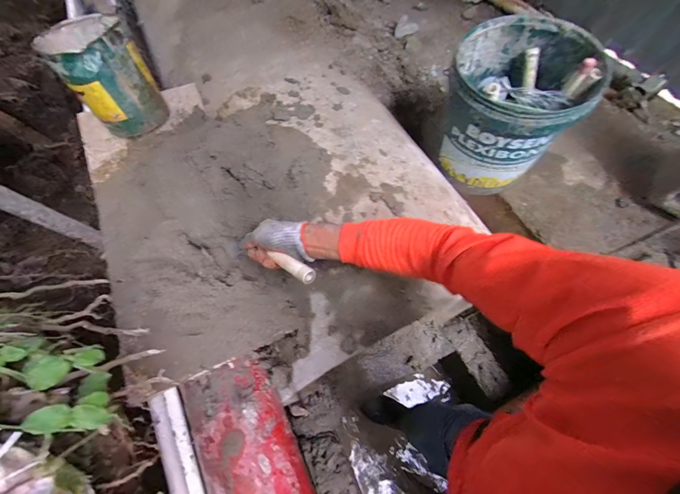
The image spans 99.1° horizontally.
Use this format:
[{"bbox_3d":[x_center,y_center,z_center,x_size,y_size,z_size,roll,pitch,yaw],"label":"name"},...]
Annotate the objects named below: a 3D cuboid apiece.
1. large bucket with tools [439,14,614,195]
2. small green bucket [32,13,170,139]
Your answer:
[{"bbox_3d":[0.407,-0.336,0.743,0.286,0.312,0.301,1,63,-1],"label":"large bucket with tools"},{"bbox_3d":[-0.551,-0.405,0.702,0.166,0.192,0.172,-21,66,-12],"label":"small green bucket"}]

